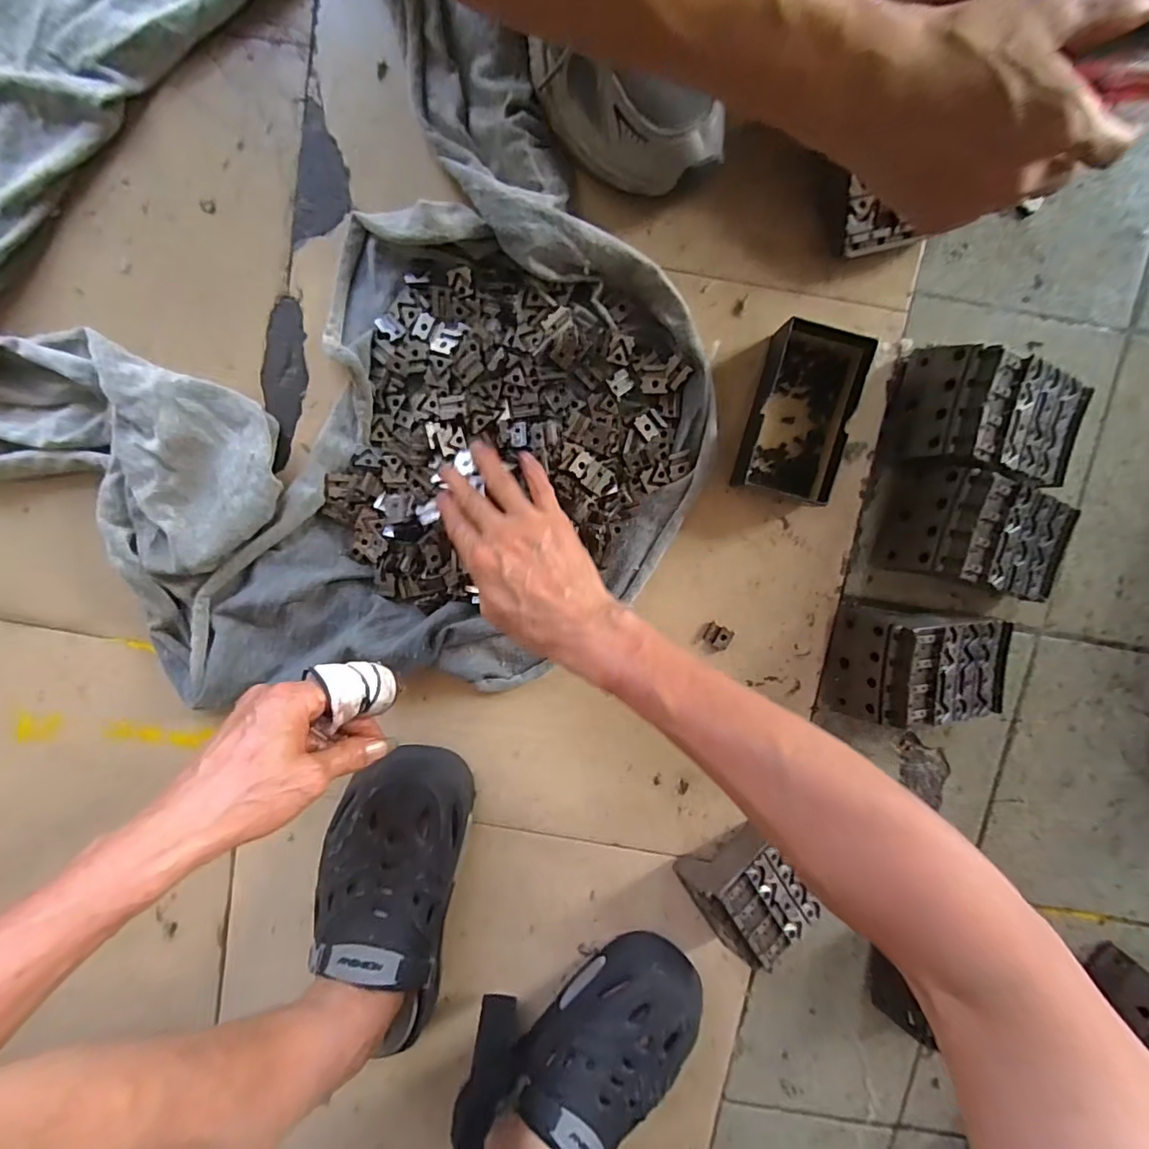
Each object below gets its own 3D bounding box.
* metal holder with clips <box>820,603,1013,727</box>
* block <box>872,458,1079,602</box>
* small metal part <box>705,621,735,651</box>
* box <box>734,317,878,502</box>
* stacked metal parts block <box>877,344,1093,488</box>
[{"bbox_3d":[0.292,0.078,0.442,0.139,0.067,0.088,4,97,1],"label":"metal holder with clips"},{"bbox_3d":[0.328,-0.032,0.427,0.144,0.065,0.089,12,97,0],"label":"block"},{"bbox_3d":[0.126,0.054,0.468,0.024,0.006,0.019,25,97,-1],"label":"small metal part"},{"bbox_3d":[0.180,-0.130,0.429,0.072,0.038,0.142,13,97,0],"label":"box"},{"bbox_3d":[0.327,-0.121,0.415,0.139,0.064,0.085,9,97,1],"label":"stacked metal parts block"}]

